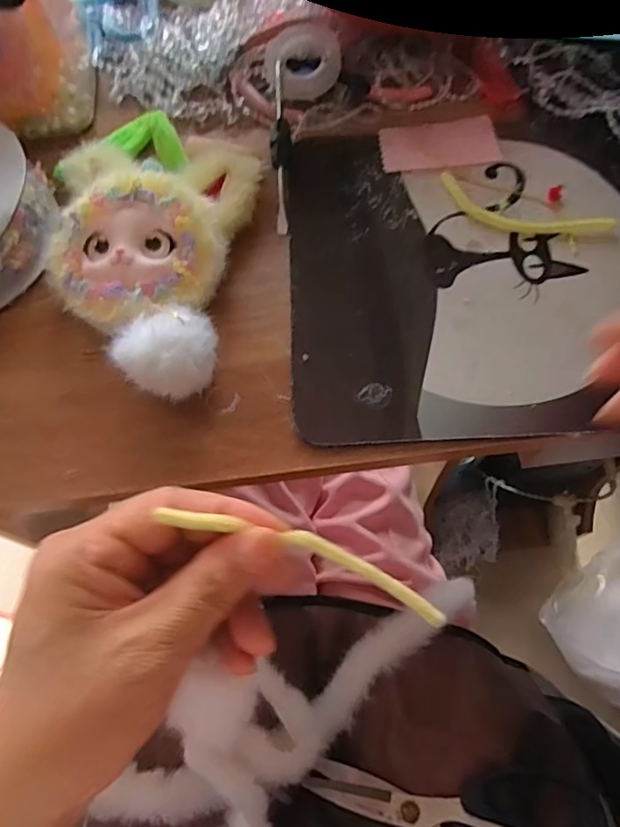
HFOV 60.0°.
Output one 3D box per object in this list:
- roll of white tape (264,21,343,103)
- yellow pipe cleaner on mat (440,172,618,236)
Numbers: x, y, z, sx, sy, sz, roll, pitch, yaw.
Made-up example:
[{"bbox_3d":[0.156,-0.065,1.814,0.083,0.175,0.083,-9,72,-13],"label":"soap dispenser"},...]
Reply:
[{"bbox_3d":[-0.005,-0.237,0.359,0.049,0.022,0.054,-8,67,0],"label":"roll of white tape"},{"bbox_3d":[0.119,-0.116,0.308,0.099,0.010,0.026,28,71,14],"label":"yellow pipe cleaner on mat"}]

